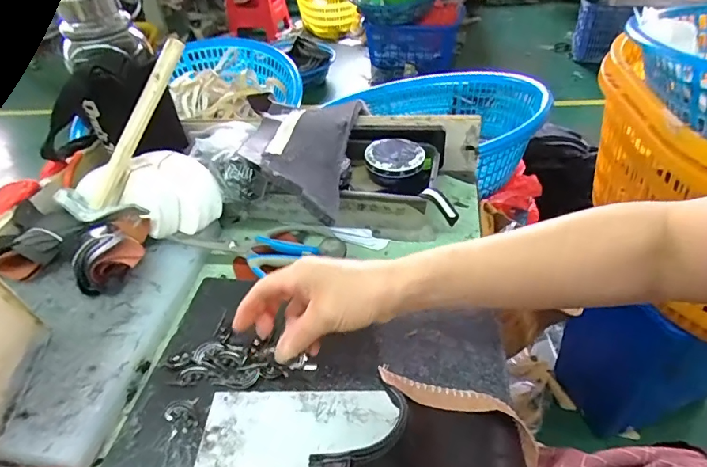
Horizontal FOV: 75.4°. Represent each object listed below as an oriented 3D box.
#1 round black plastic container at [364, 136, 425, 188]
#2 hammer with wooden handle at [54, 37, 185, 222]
[{"bbox_3d":[0.052,-0.088,0.579,0.072,0.037,0.069,-3,41,3],"label":"round black plastic container"},{"bbox_3d":[-0.257,-0.124,0.547,0.140,0.032,0.240,18,81,24],"label":"hammer with wooden handle"}]

